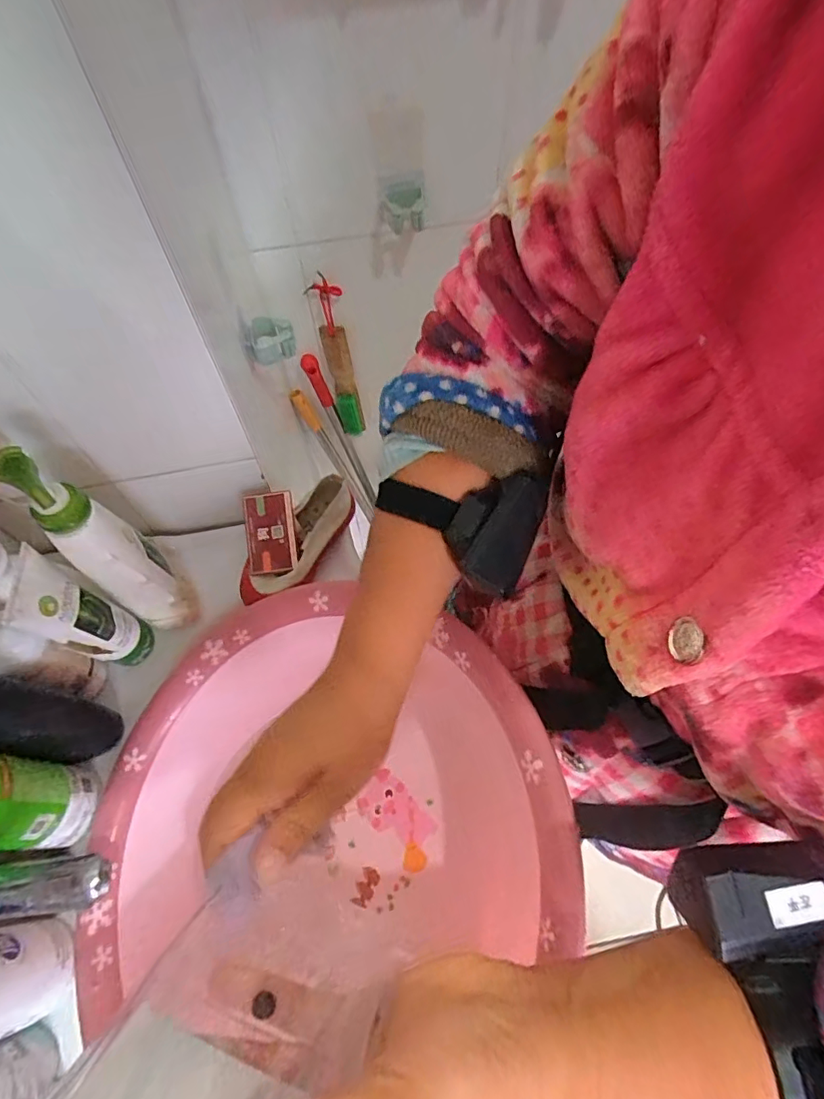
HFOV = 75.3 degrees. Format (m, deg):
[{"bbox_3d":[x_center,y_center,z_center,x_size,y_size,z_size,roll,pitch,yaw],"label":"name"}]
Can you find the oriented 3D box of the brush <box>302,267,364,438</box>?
[{"bbox_3d":[-0.111,-0.283,0.831,0.042,0.279,0.020,-14,62,-6],"label":"brush"}]

